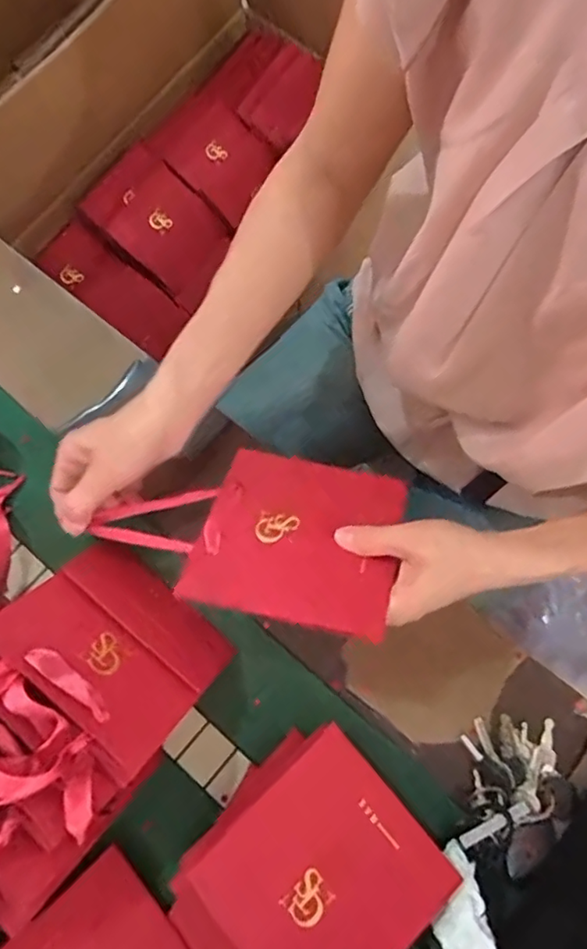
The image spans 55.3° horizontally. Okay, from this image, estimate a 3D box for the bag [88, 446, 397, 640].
[{"bbox_3d":[-0.030,0.035,0.411,0.211,0.014,0.132,13,55,11],"label":"bag"}]

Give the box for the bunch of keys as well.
[{"bbox_3d":[0.172,0.242,0.443,0.073,0.022,0.087,4,79,1],"label":"bunch of keys"}]

